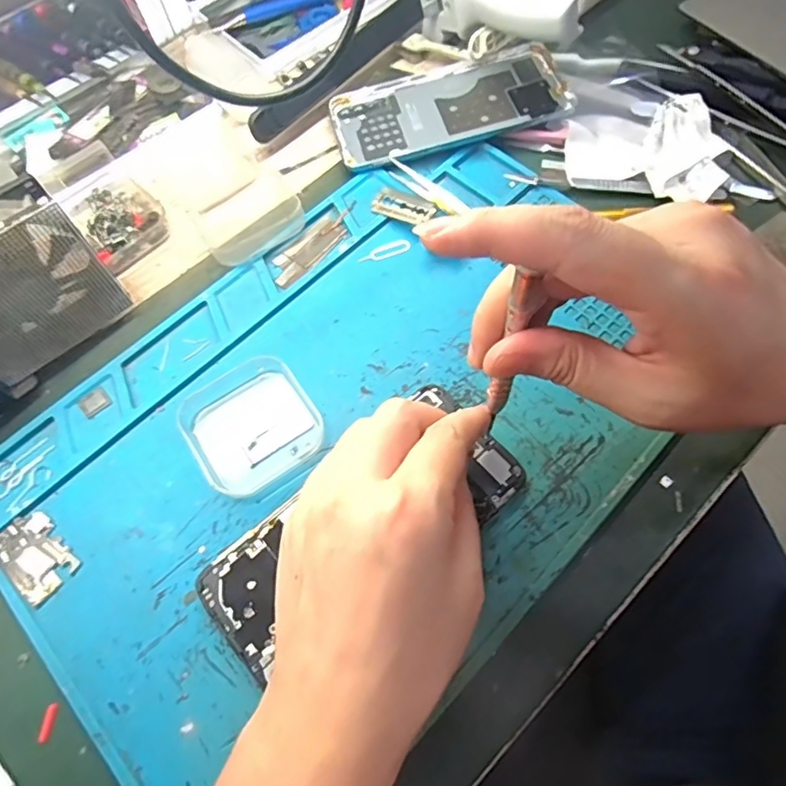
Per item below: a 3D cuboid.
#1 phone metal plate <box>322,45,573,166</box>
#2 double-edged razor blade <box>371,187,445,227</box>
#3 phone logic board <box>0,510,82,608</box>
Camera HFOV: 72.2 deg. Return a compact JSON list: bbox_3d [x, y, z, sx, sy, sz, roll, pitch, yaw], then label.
[{"bbox_3d":[0.037,-0.200,0.371,0.155,0.013,0.074,-14,67,-4],"label":"phone metal plate"},{"bbox_3d":[0.007,-0.117,0.339,0.041,0.004,0.022,26,67,21],"label":"double-edged razor blade"},{"bbox_3d":[-0.175,0.079,0.262,0.042,0.004,0.027,42,74,18],"label":"phone logic board"}]

